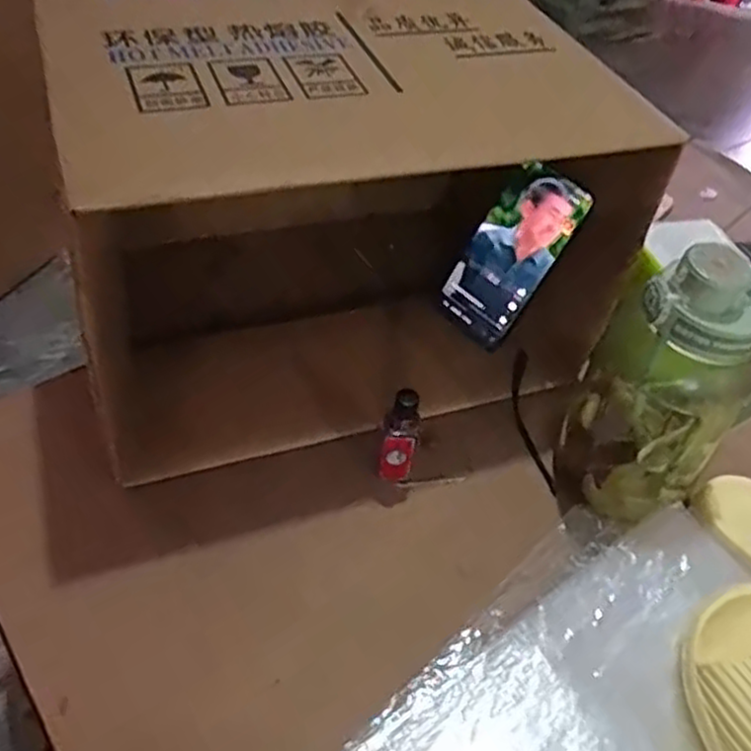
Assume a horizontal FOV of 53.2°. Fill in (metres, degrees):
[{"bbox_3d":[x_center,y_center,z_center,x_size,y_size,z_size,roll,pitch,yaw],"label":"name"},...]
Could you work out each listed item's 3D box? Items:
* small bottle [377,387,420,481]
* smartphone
[{"bbox_3d":[0.017,0.049,0.550,0.024,0.094,0.020,11,48,3],"label":"small bottle"},{"bbox_3d":[0.111,-0.099,0.625,0.072,0.155,0.009,40,32,13],"label":"smartphone"}]

